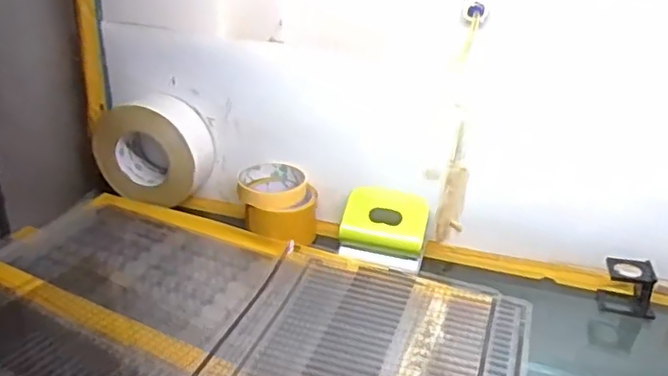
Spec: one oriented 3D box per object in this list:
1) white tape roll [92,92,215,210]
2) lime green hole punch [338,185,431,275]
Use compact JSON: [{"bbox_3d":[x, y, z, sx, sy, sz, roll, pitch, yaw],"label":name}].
[{"bbox_3d":[-0.231,-0.042,0.806,0.142,0.137,0.061,9,27,11],"label":"white tape roll"},{"bbox_3d":[0.060,0.047,0.736,0.099,0.061,0.078,9,27,13],"label":"lime green hole punch"}]

